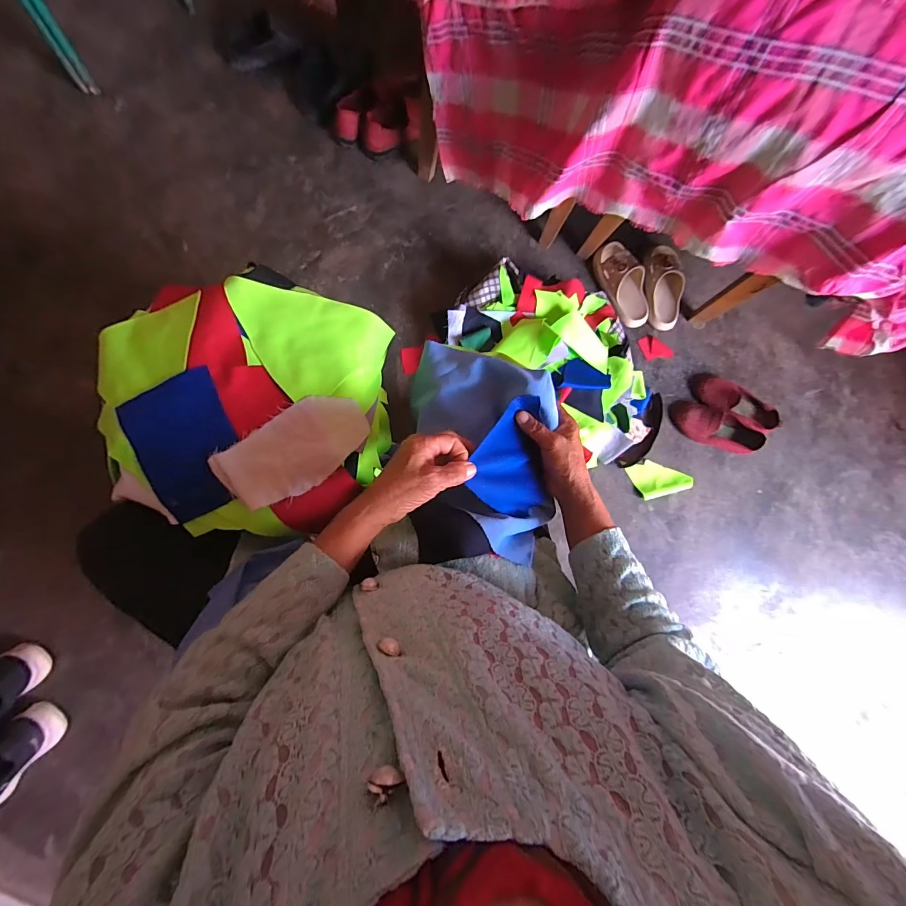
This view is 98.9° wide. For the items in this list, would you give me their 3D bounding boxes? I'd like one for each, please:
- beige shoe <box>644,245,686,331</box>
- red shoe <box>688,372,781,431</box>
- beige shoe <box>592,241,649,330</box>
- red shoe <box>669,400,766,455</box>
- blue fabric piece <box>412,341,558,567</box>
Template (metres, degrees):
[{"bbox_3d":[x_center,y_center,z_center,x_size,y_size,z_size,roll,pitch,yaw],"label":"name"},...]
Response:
[{"bbox_3d":[0.545,-0.428,1.005,0.098,0.066,0.213,-7,97,-8],"label":"beige shoe"},{"bbox_3d":[0.718,-0.128,0.986,0.230,0.058,0.094,31,81,-3],"label":"red shoe"},{"bbox_3d":[0.439,-0.436,0.979,0.106,0.067,0.222,-28,88,-9],"label":"beige shoe"},{"bbox_3d":[0.662,-0.062,0.972,0.231,0.054,0.090,27,82,-4],"label":"red shoe"},{"bbox_3d":[0.041,-0.012,0.457,0.158,0.076,0.256,-3,84,-7],"label":"blue fabric piece"}]

